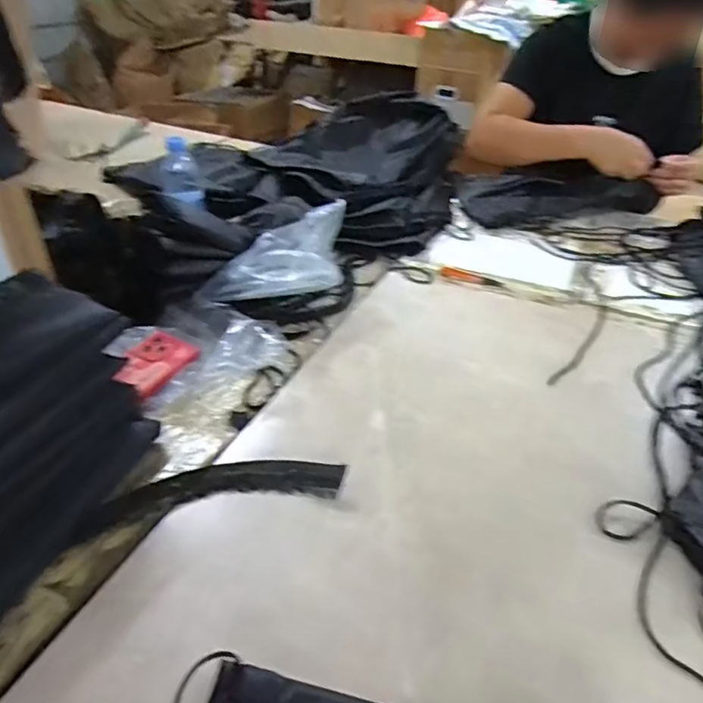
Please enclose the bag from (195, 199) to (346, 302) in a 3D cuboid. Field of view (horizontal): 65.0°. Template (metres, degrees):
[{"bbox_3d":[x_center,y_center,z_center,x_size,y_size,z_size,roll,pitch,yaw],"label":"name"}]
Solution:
[{"bbox_3d":[-0.099,-0.127,0.778,0.134,0.110,0.192,30,45,32],"label":"bag"}]

